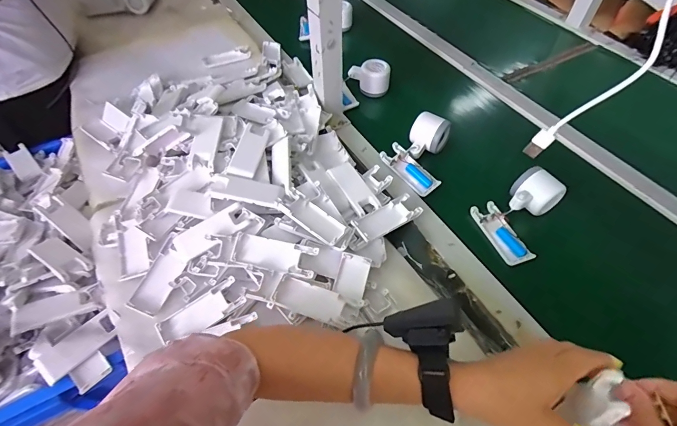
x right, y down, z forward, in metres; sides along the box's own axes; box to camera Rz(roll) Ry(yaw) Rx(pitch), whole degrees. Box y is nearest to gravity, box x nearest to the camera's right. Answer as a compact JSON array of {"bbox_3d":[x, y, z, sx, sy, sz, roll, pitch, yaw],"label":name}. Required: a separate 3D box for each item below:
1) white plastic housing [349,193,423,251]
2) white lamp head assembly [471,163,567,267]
[{"bbox_3d":[0.062,0.012,0.514,0.117,0.030,0.039,-29,58,-19],"label":"white plastic housing"},{"bbox_3d":[0.273,0.003,0.525,0.124,0.061,0.103,-22,56,-15],"label":"white lamp head assembly"}]

